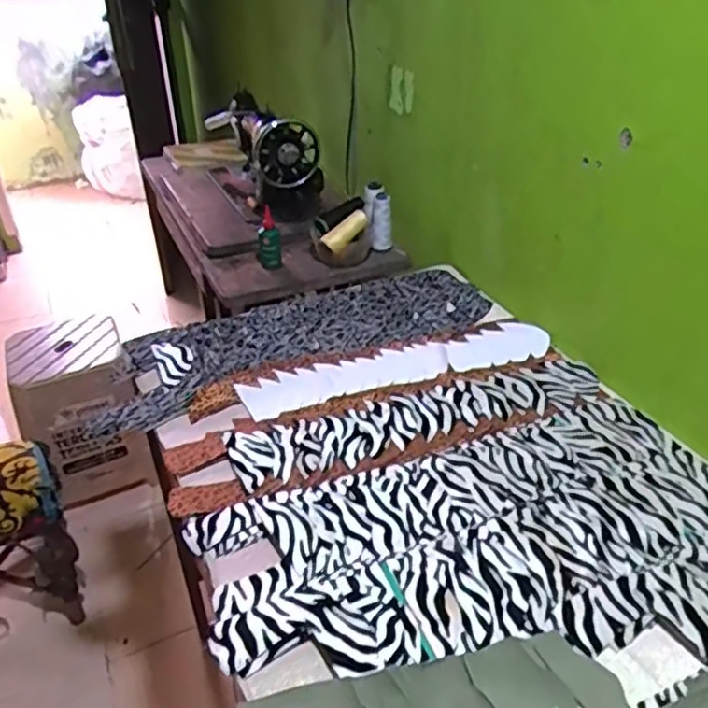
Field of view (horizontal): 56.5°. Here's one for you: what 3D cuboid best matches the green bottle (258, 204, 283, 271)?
[{"bbox_3d":[-0.164,-0.221,1.275,0.049,0.099,0.063,-15,36,-19],"label":"green bottle"}]

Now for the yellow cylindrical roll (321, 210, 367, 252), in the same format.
[{"bbox_3d":[-0.014,-0.241,1.291,0.032,0.033,0.108,28,61,36],"label":"yellow cylindrical roll"}]

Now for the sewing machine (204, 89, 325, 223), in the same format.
[{"bbox_3d":[-0.213,-0.464,1.523,0.150,0.212,0.417,-15,36,-19],"label":"sewing machine"}]

